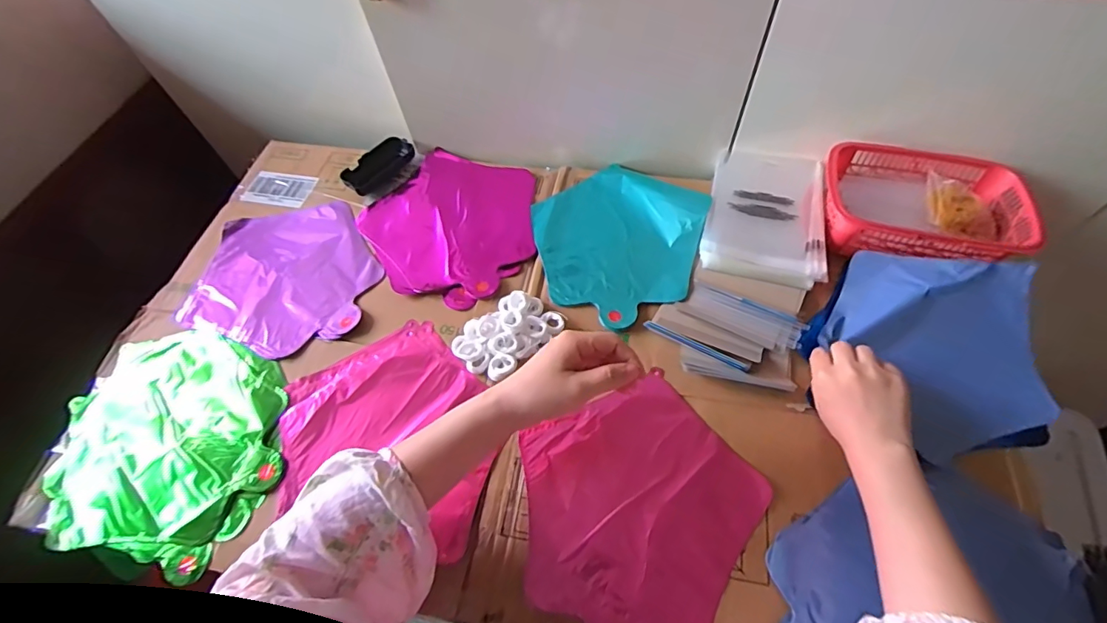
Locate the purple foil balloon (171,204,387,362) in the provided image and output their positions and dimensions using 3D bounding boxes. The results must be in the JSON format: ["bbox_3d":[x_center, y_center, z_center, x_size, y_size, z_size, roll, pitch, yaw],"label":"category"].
[{"bbox_3d":[-0.336,-0.052,0.631,0.230,0.009,0.221,9,61,9],"label":"purple foil balloon"}]

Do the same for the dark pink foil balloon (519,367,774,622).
[{"bbox_3d":[0.077,0.189,0.474,0.221,0.016,0.216,-29,62,-12],"label":"dark pink foil balloon"}]

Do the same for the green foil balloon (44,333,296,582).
[{"bbox_3d":[-0.410,0.137,0.532,0.260,0.021,0.228,9,61,9],"label":"green foil balloon"}]

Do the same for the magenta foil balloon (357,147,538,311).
[{"bbox_3d":[-0.130,-0.122,0.666,0.234,0.016,0.234,-2,60,3],"label":"magenta foil balloon"}]

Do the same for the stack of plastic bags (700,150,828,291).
[{"bbox_3d":[0.269,-0.128,0.620,0.137,0.023,0.198,14,62,11],"label":"stack of plastic bags"}]

